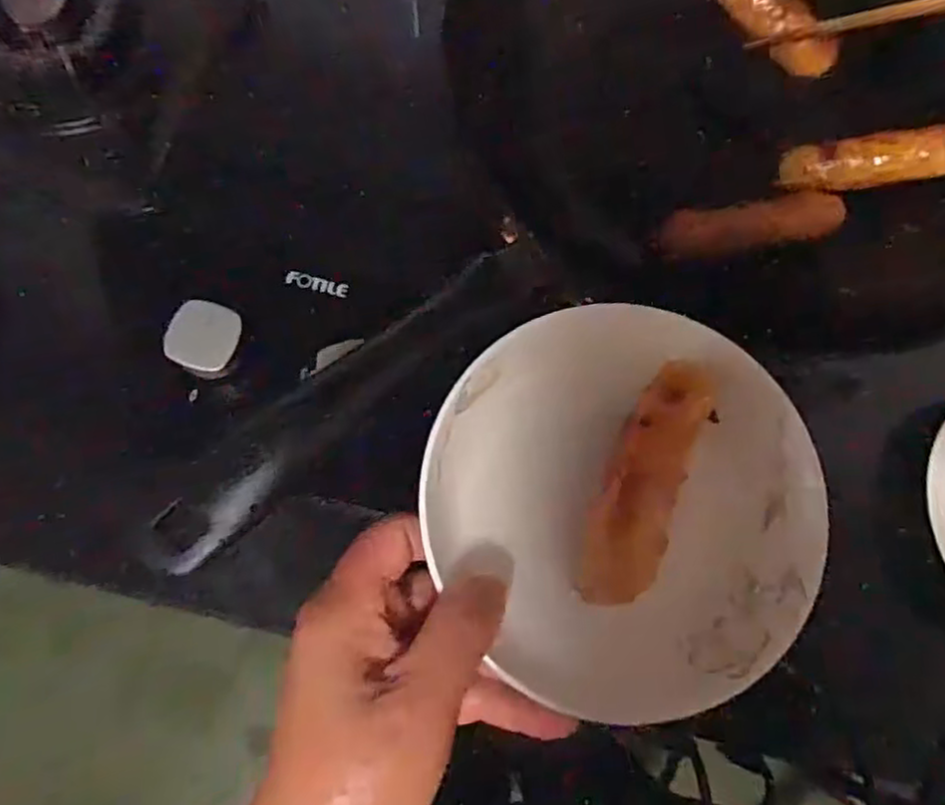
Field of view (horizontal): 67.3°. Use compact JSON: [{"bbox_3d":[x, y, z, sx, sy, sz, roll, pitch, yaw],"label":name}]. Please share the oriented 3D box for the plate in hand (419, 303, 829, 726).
[{"bbox_3d":[0.060,0.040,0.276,0.143,0.035,0.149,0,76,-2],"label":"plate in hand"}]

